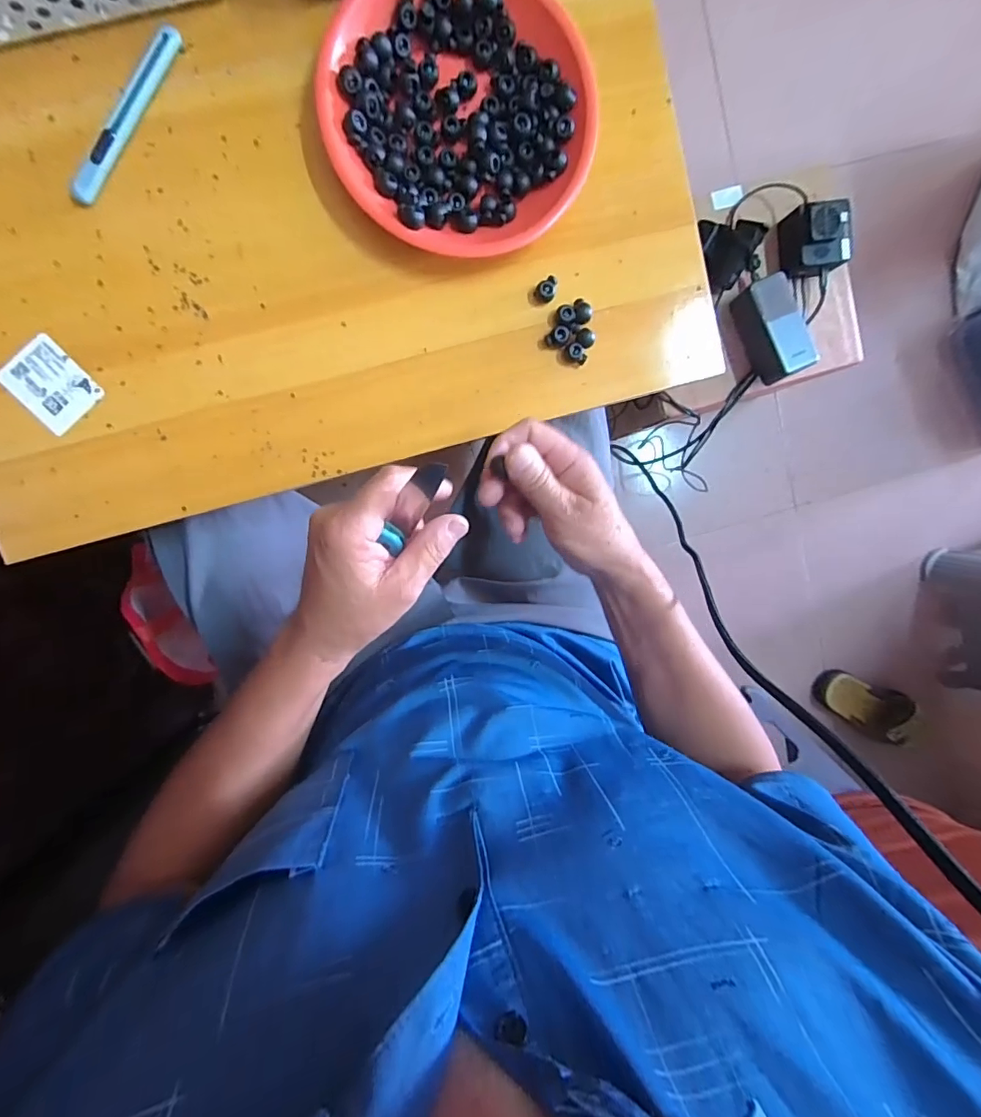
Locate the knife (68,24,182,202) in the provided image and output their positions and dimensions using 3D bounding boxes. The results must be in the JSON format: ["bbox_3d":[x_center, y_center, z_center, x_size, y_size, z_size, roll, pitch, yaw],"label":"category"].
[{"bbox_3d":[-0.257,-0.312,0.341,0.017,0.009,0.133,31,92,-8],"label":"knife"}]

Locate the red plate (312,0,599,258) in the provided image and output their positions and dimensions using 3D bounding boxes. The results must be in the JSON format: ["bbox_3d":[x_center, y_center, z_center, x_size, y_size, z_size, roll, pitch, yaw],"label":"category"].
[{"bbox_3d":[-0.023,-0.324,0.354,0.180,0.030,0.190,-1,96,-6],"label":"red plate"}]

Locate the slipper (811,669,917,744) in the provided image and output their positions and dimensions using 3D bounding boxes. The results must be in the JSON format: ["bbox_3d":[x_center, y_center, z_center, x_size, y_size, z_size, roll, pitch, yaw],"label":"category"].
[{"bbox_3d":[0.783,0.306,1.003,0.199,0.073,0.105,26,93,-8],"label":"slipper"}]

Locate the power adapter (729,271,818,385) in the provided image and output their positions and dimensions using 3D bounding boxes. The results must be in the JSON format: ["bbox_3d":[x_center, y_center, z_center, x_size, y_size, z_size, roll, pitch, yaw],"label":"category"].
[{"bbox_3d":[0.384,-0.310,0.650,0.060,0.050,0.131,-22,98,-3],"label":"power adapter"}]

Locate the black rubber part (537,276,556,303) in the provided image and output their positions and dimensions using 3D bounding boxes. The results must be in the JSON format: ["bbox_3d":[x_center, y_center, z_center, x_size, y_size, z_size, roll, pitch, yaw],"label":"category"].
[{"bbox_3d":[0.044,-0.213,0.380,0.014,0.008,0.019,27,93,-8],"label":"black rubber part"}]

